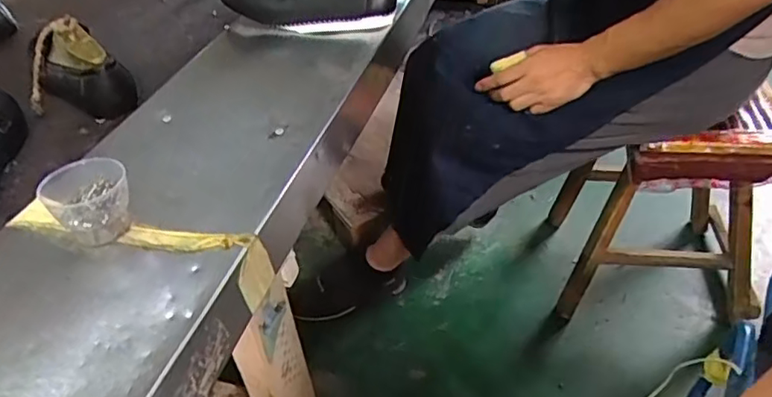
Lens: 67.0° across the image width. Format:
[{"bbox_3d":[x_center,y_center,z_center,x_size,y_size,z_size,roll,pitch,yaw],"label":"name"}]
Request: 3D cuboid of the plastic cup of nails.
[{"bbox_3d":[-0.236,0.002,0.471,0.060,0.053,0.054,-30,47,-26],"label":"plastic cup of nails"}]

